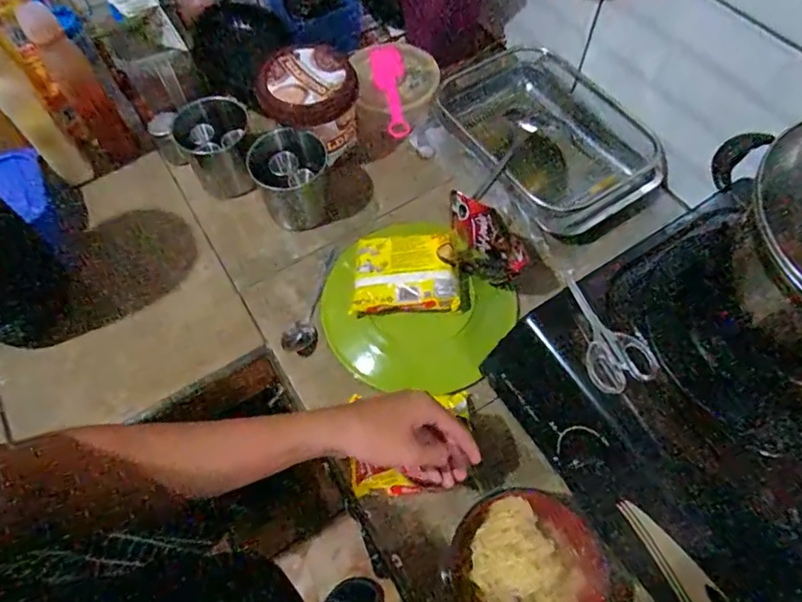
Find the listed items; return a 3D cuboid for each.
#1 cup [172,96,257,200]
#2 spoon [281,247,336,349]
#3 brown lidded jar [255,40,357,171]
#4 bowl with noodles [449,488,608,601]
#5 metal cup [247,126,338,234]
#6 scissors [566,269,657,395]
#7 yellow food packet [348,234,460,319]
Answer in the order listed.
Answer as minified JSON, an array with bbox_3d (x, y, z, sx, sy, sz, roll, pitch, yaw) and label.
[{"bbox_3d":[-0.259,-0.216,0.755,0.097,0.111,0.095,0,62,0],"label":"cup"},{"bbox_3d":[-0.112,-0.004,0.681,0.035,0.020,0.169,10,50,6],"label":"spoon"},{"bbox_3d":[-0.130,-0.271,0.745,0.121,0.126,0.123,0,62,0],"label":"brown lidded jar"},{"bbox_3d":[0.123,0.259,0.504,0.142,0.060,0.139,0,62,0],"label":"bowl with noodles"},{"bbox_3d":[-0.148,-0.161,0.722,0.101,0.105,0.091,-13,63,-6],"label":"metal cup"},{"bbox_3d":[0.195,0.026,0.521,0.057,0.016,0.130,-18,63,-9],"label":"scissors"},{"bbox_3d":[0.004,-0.035,0.637,0.122,0.038,0.092,0,62,1],"label":"yellow food packet"}]

